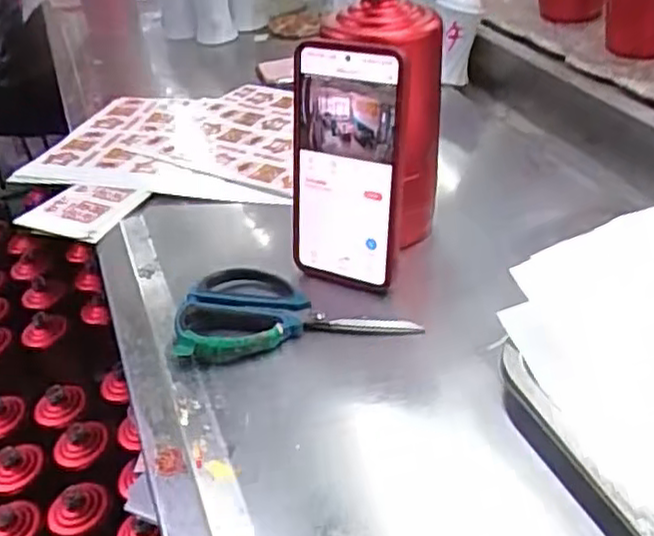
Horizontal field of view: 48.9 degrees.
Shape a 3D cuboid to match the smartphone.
[{"bbox_3d":[0.010,-0.069,0.503,0.085,0.164,0.011,13,24,28],"label":"smartphone"}]

